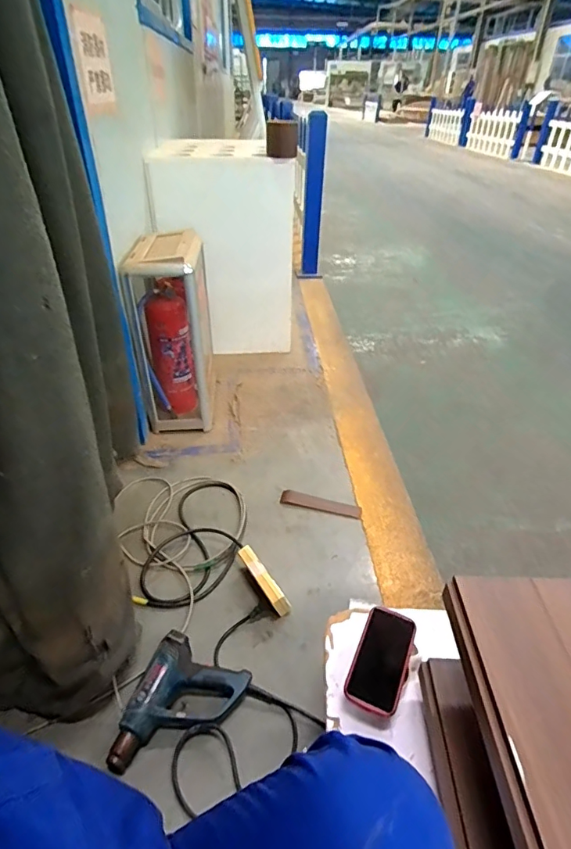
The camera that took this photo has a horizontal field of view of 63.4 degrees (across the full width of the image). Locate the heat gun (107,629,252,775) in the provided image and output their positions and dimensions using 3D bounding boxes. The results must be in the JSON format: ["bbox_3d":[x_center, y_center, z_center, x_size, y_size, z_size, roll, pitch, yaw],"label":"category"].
[{"bbox_3d":[-0.200,0.535,0.866,0.188,0.069,0.228,14,37,19],"label":"heat gun"}]

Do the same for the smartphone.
[{"bbox_3d":[0.159,0.378,0.756,0.080,0.015,0.167,14,44,23],"label":"smartphone"}]

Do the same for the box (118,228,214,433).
[{"bbox_3d":[-0.384,-0.320,1.638,0.217,0.593,0.387,-1,35,-2],"label":"box"}]

